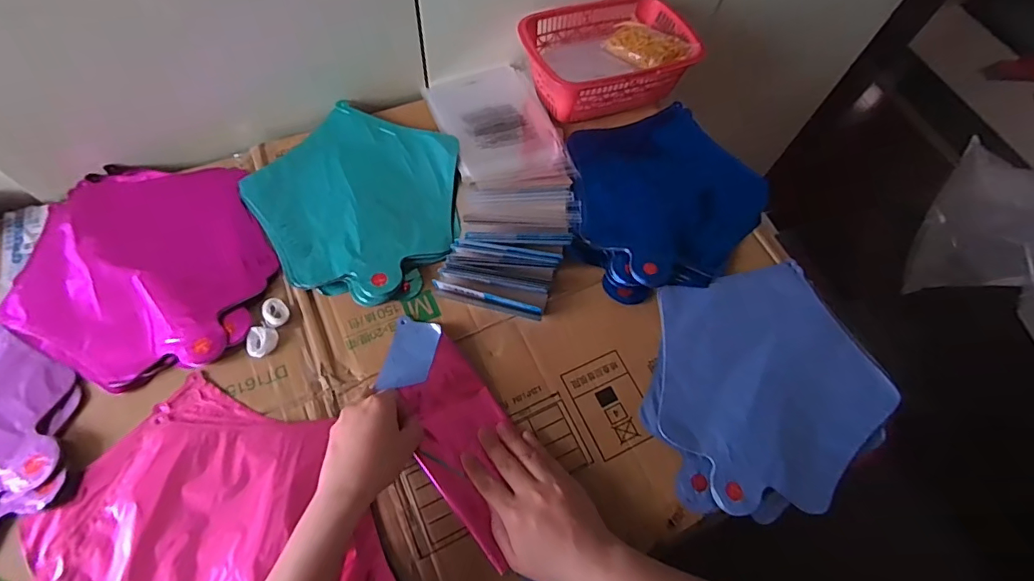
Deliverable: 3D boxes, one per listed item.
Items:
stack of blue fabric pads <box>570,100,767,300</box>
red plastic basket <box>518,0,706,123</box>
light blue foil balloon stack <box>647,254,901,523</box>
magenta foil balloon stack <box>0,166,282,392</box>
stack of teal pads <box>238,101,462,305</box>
[{"bbox_3d":[0.171,-0.112,0.582,0.241,0.016,0.229,-12,65,-10],"label":"stack of blue fabric pads"},{"bbox_3d":[0.112,-0.306,0.642,0.215,0.063,0.149,-18,66,-12],"label":"red plastic basket"},{"bbox_3d":[0.247,0.092,0.501,0.241,0.023,0.229,-11,65,-9],"label":"light blue foil balloon stack"},{"bbox_3d":[-0.373,-0.029,0.505,0.238,0.011,0.241,8,63,0],"label":"magenta foil balloon stack"},{"bbox_3d":[-0.168,-0.106,0.551,0.230,0.017,0.229,35,66,13],"label":"stack of teal pads"}]

